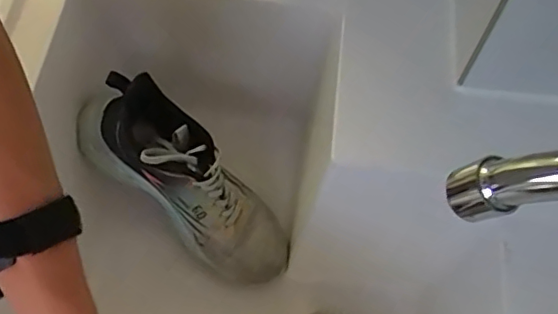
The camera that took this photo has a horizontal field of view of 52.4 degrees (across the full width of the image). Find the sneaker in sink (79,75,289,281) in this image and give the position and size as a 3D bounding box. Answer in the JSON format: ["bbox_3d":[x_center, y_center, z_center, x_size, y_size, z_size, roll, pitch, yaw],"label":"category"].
[{"bbox_3d":[-0.095,0.032,0.627,0.278,0.097,0.101,47,69,-16],"label":"sneaker in sink"}]

